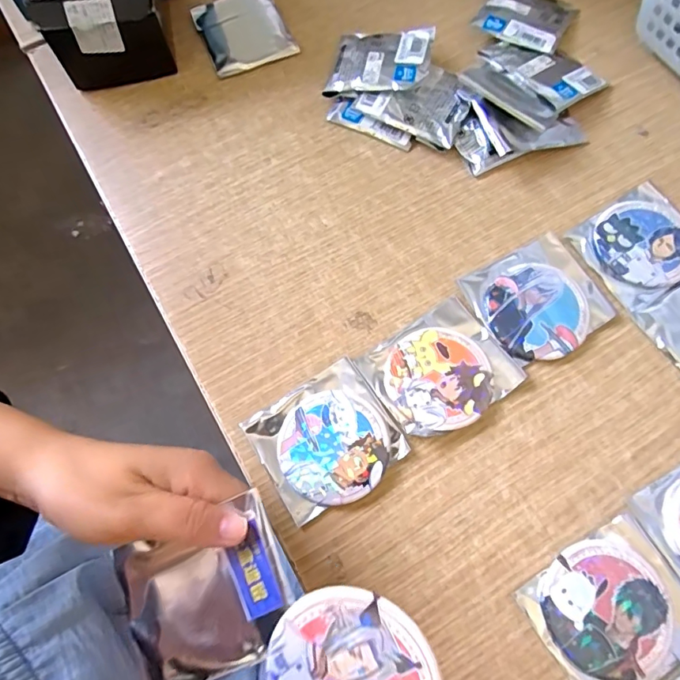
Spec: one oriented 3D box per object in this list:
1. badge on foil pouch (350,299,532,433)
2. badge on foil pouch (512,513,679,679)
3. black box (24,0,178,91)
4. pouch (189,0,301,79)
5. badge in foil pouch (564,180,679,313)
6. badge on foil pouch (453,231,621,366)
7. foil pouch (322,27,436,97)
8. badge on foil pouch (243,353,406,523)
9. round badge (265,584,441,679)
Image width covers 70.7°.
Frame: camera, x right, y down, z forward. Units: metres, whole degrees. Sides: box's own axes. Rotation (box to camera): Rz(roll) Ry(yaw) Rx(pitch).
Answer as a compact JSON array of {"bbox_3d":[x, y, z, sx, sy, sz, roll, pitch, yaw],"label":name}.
[{"bbox_3d":[0.060,0.019,0.292,0.080,0.008,0.068,-33,73,-10],"label":"badge on foil pouch"},{"bbox_3d":[0.142,0.141,0.247,0.076,0.008,0.070,-31,73,-9],"label":"badge on foil pouch"},{"bbox_3d":[-0.175,-0.248,0.351,0.087,0.077,0.092,-12,71,-3],"label":"black box"},{"bbox_3d":[-0.078,-0.251,0.388,0.066,0.010,0.077,-25,72,-7],"label":"pouch"},{"bbox_3d":[0.202,-0.064,0.318,0.078,0.007,0.068,-32,73,-10],"label":"badge in foil pouch"},{"bbox_3d":[0.126,-0.026,0.306,0.077,0.008,0.073,-27,72,-8],"label":"badge on foil pouch"},{"bbox_3d":[0.031,-0.212,0.362,0.073,0.008,0.068,7,66,11],"label":"foil pouch"},{"bbox_3d":[-0.008,0.058,0.279,0.076,0.009,0.071,-32,73,-10],"label":"badge on foil pouch"},{"bbox_3d":[0.004,0.119,0.170,0.060,0.004,0.057,-1,85,15],"label":"round badge"}]

